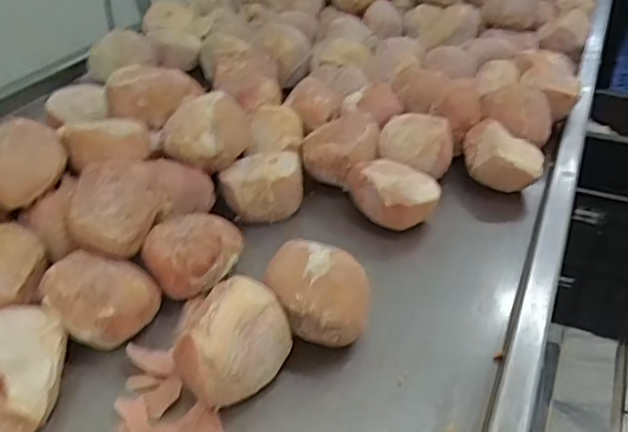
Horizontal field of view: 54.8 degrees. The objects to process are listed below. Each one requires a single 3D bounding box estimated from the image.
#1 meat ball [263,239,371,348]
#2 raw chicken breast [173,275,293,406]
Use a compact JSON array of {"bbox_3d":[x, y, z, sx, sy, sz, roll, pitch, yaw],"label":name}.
[{"bbox_3d":[0.003,0.091,0.722,0.125,0.087,0.085,16,38,17],"label":"meat ball"},{"bbox_3d":[-0.091,0.134,0.670,0.132,0.083,0.100,-29,47,-36],"label":"raw chicken breast"}]

